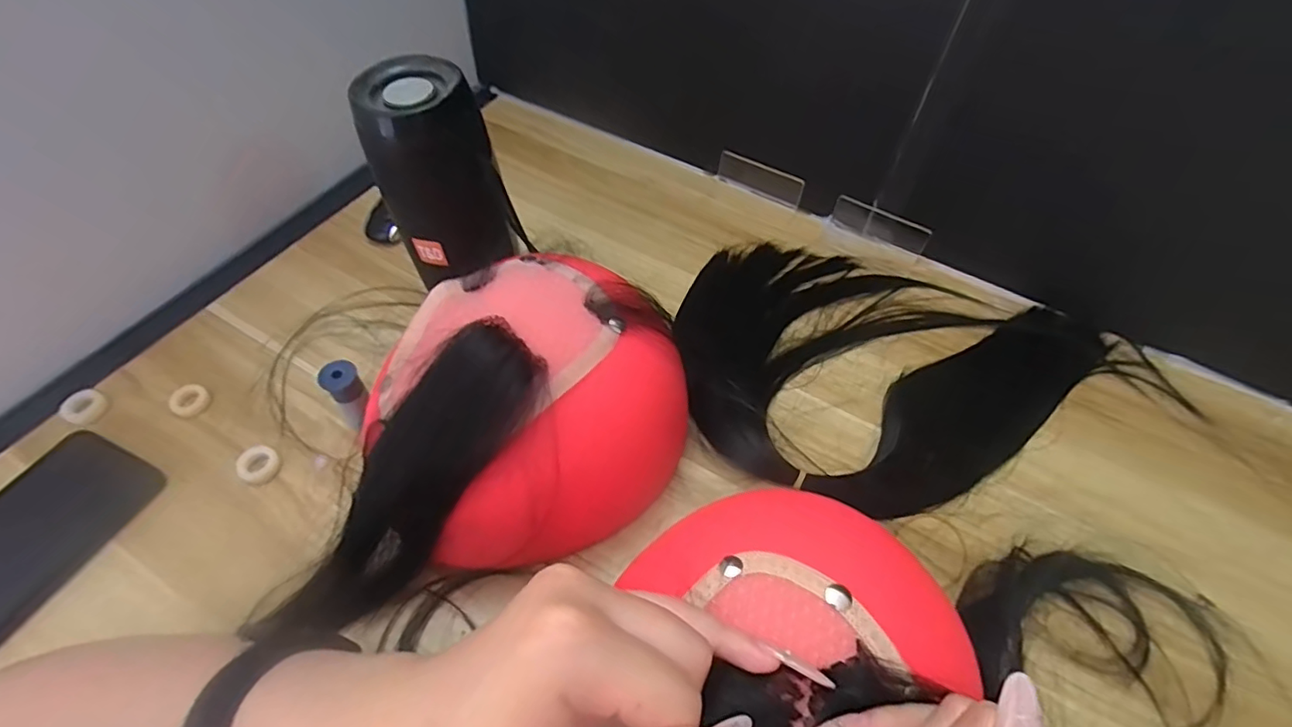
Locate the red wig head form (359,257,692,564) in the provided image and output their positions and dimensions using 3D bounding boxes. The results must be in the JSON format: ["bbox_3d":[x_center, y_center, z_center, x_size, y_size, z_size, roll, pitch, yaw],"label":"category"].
[{"bbox_3d":[-0.059,0.033,0.328,0.166,0.124,0.130,-36,64,-24],"label":"red wig head form"}]

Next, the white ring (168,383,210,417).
[{"bbox_3d":[-0.301,0.024,0.383,0.019,0.006,0.023,5,55,1],"label":"white ring"}]

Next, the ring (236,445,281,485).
[{"bbox_3d":[-0.241,0.063,0.362,0.024,0.008,0.023,1,55,-1],"label":"ring"}]

